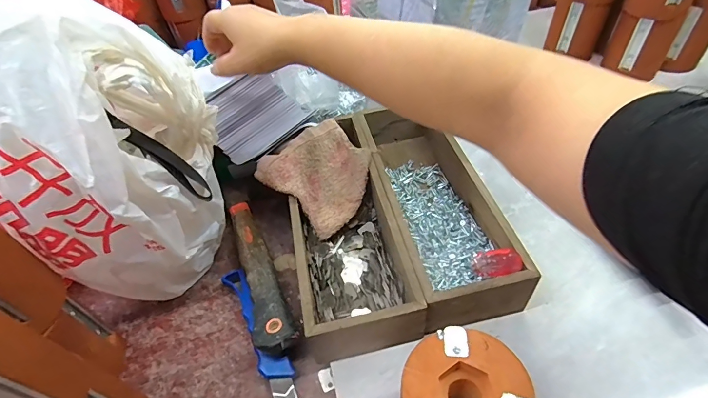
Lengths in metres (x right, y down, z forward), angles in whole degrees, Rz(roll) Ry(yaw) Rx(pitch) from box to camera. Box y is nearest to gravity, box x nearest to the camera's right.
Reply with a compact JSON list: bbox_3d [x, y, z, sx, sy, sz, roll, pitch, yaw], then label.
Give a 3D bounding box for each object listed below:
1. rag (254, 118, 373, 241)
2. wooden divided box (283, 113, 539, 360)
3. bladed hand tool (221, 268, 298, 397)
[{"bbox_3d":[-0.031,-0.028,0.440,0.119,0.052,0.110,-38,55,-25],"label":"rag"},{"bbox_3d":[0.035,0.011,0.420,0.198,0.064,0.273,-11,49,-4],"label":"wooden divided box"},{"bbox_3d":[-0.091,0.130,0.372,0.026,0.019,0.154,-27,52,-17],"label":"bladed hand tool"}]

